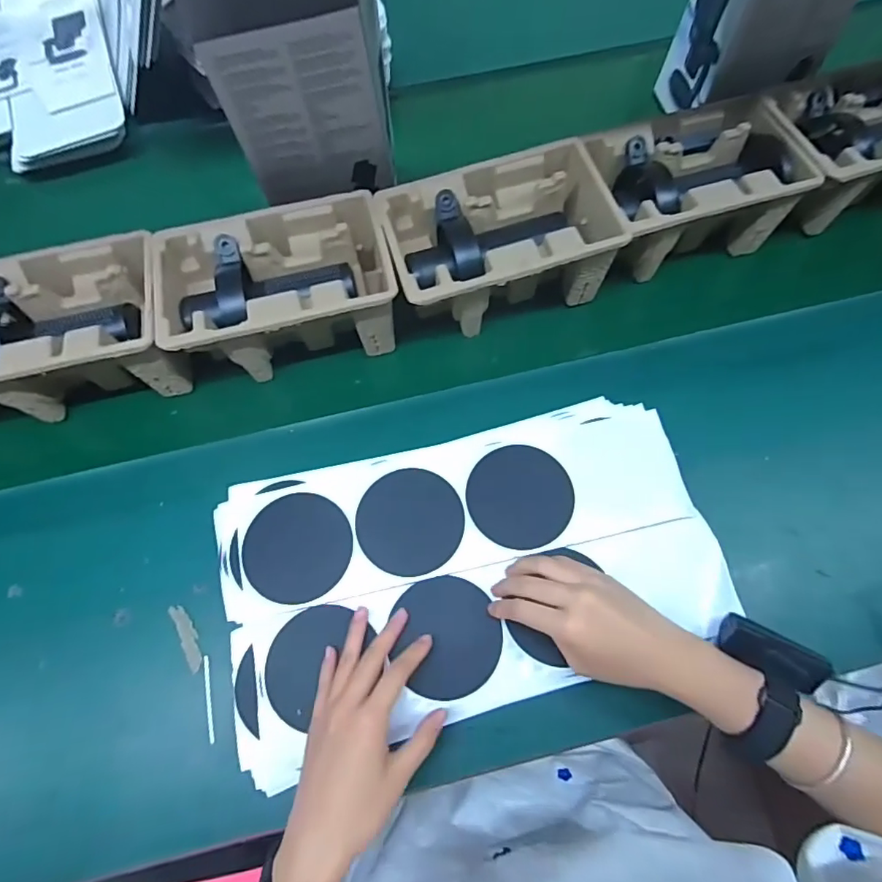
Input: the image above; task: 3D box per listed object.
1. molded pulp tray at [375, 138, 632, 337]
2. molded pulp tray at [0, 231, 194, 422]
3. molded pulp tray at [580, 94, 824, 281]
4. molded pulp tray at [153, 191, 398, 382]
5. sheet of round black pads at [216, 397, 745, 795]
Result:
[{"bbox_3d":[0.059,-0.205,0.568,0.227,0.107,0.147,-16,69,-5],"label":"molded pulp tray"},{"bbox_3d":[-0.390,-0.109,0.540,0.230,0.099,0.149,-12,67,-3],"label":"molded pulp tray"},{"bbox_3d":[0.270,-0.283,0.590,0.221,0.097,0.148,-17,69,-5],"label":"molded pulp tray"},{"bbox_3d":[-0.166,-0.154,0.555,0.228,0.102,0.146,-15,67,-5],"label":"molded pulp tray"},{"bbox_3d":[0.022,0.106,0.458,0.423,0.035,0.239,-14,69,-4],"label":"sheet of round black pads"}]

